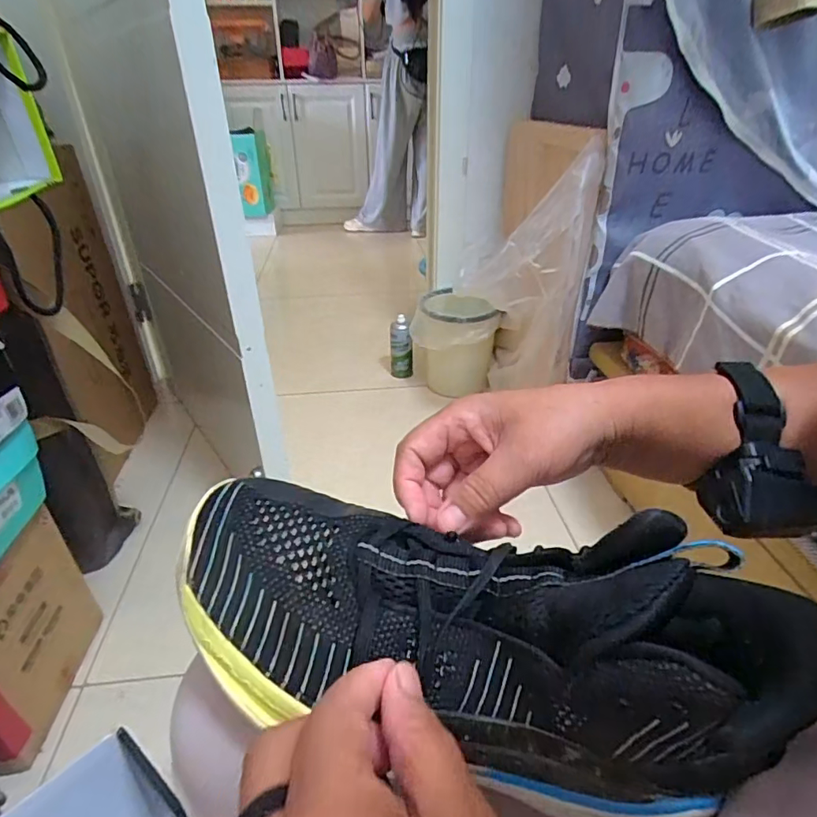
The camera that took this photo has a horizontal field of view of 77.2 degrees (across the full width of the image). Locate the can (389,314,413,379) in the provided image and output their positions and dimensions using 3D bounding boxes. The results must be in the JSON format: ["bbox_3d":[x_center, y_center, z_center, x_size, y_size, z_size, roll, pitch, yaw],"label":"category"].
[{"bbox_3d":[-0.021,-0.168,1.467,0.063,0.177,0.057,-2,32,-2],"label":"can"}]

